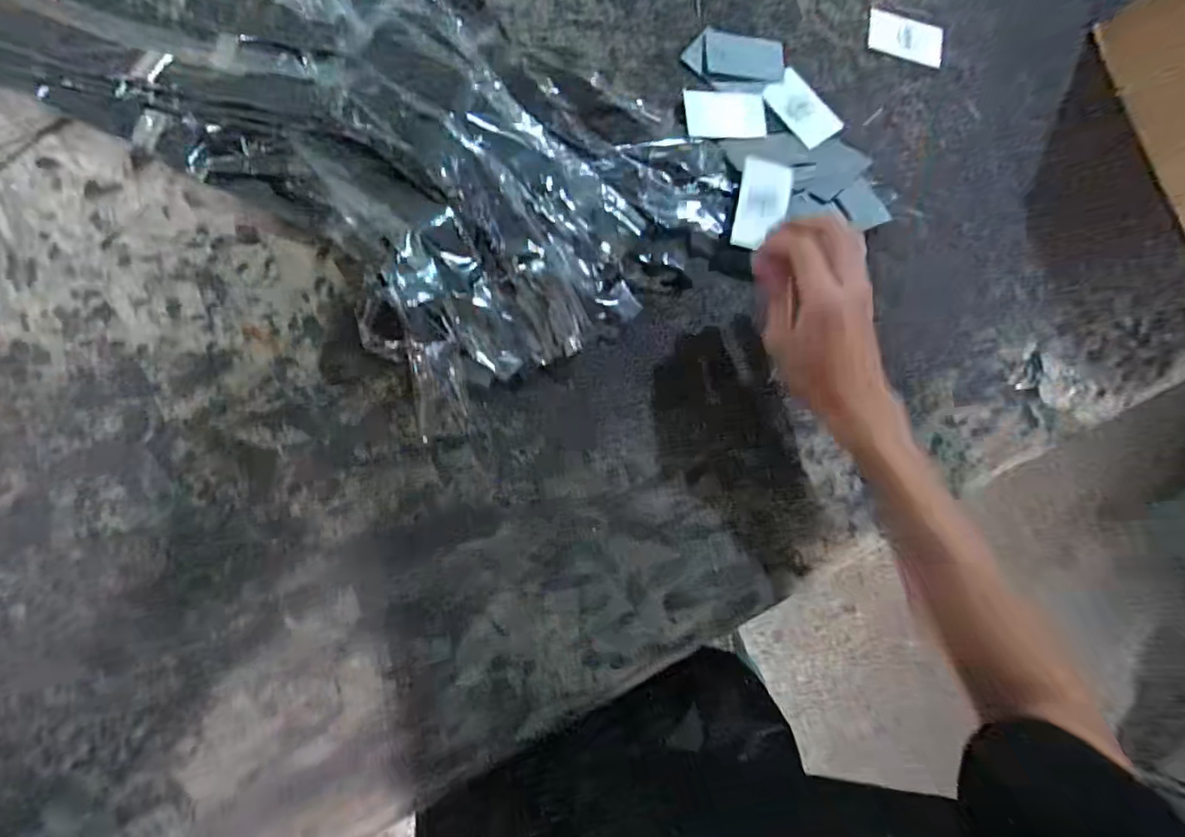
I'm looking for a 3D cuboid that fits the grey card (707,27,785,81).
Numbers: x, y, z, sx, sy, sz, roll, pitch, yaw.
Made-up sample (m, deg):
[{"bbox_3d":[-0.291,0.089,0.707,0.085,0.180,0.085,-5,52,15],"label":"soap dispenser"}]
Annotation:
[{"bbox_3d":[0.132,-0.311,0.511,0.069,0.004,0.042,3,83,-8],"label":"grey card"}]

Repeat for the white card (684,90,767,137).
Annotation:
[{"bbox_3d":[0.112,-0.254,0.499,0.068,0.004,0.041,-2,84,-8],"label":"white card"}]

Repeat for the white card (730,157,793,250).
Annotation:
[{"bbox_3d":[0.136,-0.170,0.475,0.042,0.010,0.078,11,82,-7],"label":"white card"}]

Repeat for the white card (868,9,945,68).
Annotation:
[{"bbox_3d":[0.286,-0.345,0.542,0.073,0.004,0.061,15,67,-4],"label":"white card"}]

